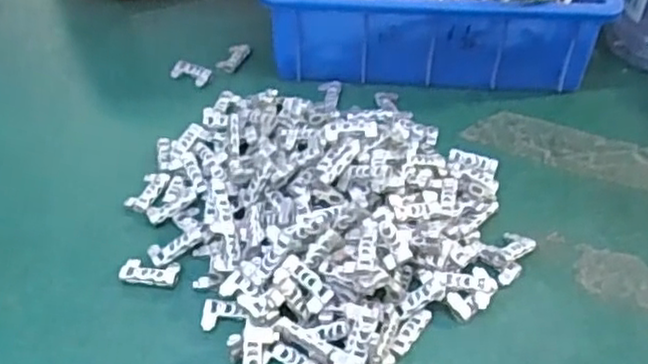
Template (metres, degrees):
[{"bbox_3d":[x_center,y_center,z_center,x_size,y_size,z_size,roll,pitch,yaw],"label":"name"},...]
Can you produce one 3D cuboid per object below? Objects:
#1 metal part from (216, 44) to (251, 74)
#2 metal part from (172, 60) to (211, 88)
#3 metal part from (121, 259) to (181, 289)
[{"bbox_3d":[-0.068,-0.096,0.521,0.015,0.005,0.034,19,47,18],"label":"metal part"},{"bbox_3d":[-0.098,-0.080,0.506,0.030,0.008,0.016,20,47,19],"label":"metal part"},{"bbox_3d":[-0.094,0.049,0.369,0.030,0.005,0.015,7,44,6],"label":"metal part"}]

